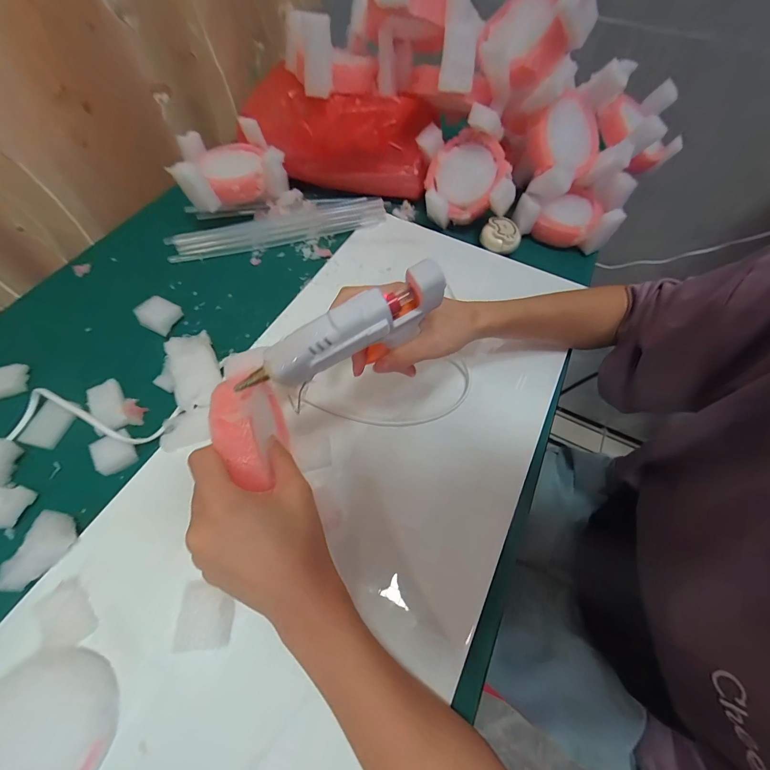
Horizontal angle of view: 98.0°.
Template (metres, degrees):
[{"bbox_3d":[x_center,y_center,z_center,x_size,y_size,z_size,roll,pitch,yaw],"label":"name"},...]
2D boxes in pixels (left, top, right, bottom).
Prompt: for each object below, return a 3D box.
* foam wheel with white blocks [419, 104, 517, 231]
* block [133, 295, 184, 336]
[{"bbox_3d":[0.103,-0.276,0.428,0.110,0.050,0.118,-7,89,17],"label":"foam wheel with white blocks"},{"bbox_3d":[-0.248,-0.076,0.368,0.036,0.024,0.034,20,63,8],"label":"block"}]

